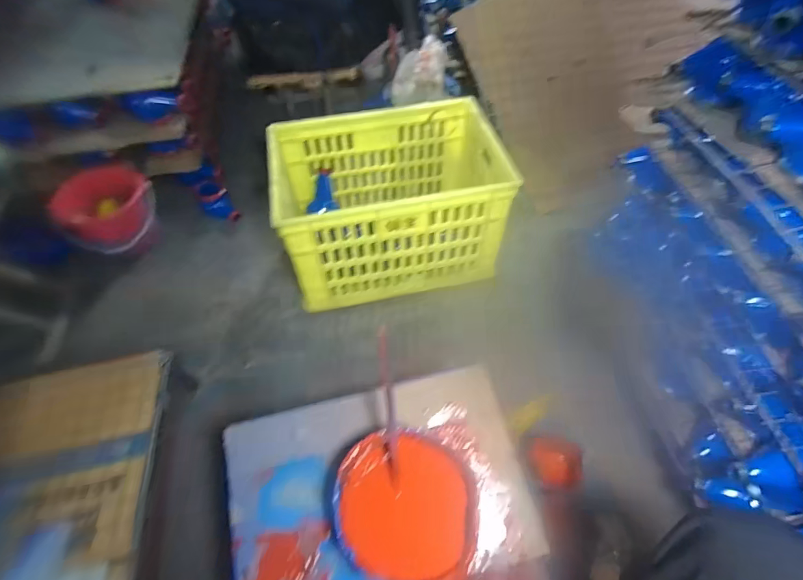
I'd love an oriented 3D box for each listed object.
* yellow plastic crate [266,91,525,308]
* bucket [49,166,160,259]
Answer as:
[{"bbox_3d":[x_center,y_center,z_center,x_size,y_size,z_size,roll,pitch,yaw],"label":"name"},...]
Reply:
[{"bbox_3d":[-0.024,-0.220,1.045,0.508,0.281,0.351,-10,55,-4],"label":"yellow plastic crate"},{"bbox_3d":[-0.760,-0.217,1.131,0.208,0.171,0.231,-23,57,-13],"label":"bucket"}]

